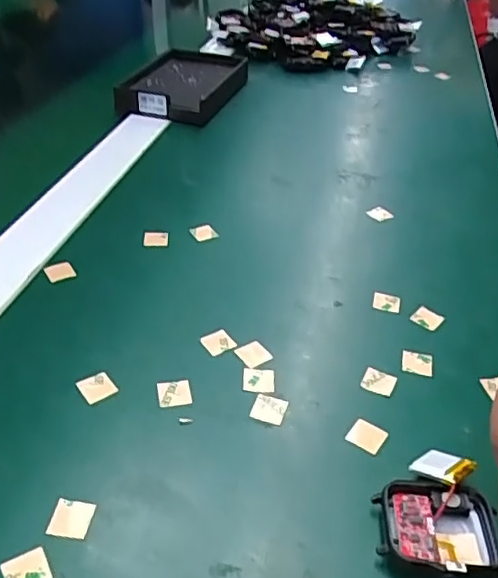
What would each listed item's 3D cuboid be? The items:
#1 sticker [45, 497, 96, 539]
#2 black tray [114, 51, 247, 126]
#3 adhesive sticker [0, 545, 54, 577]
[{"bbox_3d":[-0.070,0.090,0.235,0.015,0.004,0.015,9,40,3],"label":"sticker"},{"bbox_3d":[-0.065,-0.204,0.598,0.090,0.024,0.143,14,39,13],"label":"black tray"},{"bbox_3d":[-0.081,0.102,0.217,0.016,0.004,0.015,-18,43,-26],"label":"adhesive sticker"}]

